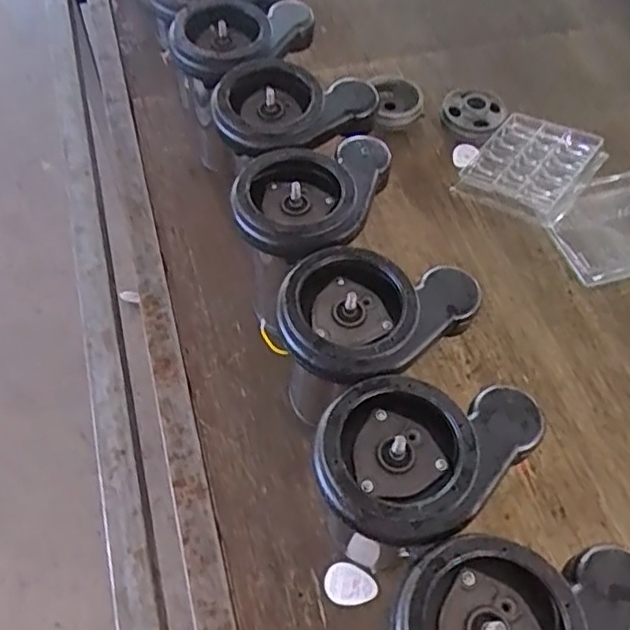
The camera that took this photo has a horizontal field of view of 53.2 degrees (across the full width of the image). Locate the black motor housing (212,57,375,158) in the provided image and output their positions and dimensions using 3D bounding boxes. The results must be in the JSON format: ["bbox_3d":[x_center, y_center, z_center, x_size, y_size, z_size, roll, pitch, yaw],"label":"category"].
[{"bbox_3d":[-0.026,-0.217,0.653,0.160,0.041,0.126,-31,63,-20],"label":"black motor housing"}]

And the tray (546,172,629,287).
[{"bbox_3d":[0.388,-0.112,0.800,0.185,0.021,0.142,-16,59,-12],"label":"tray"}]

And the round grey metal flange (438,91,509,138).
[{"bbox_3d":[0.224,-0.285,0.896,0.091,0.034,0.087,14,57,7],"label":"round grey metal flange"}]

